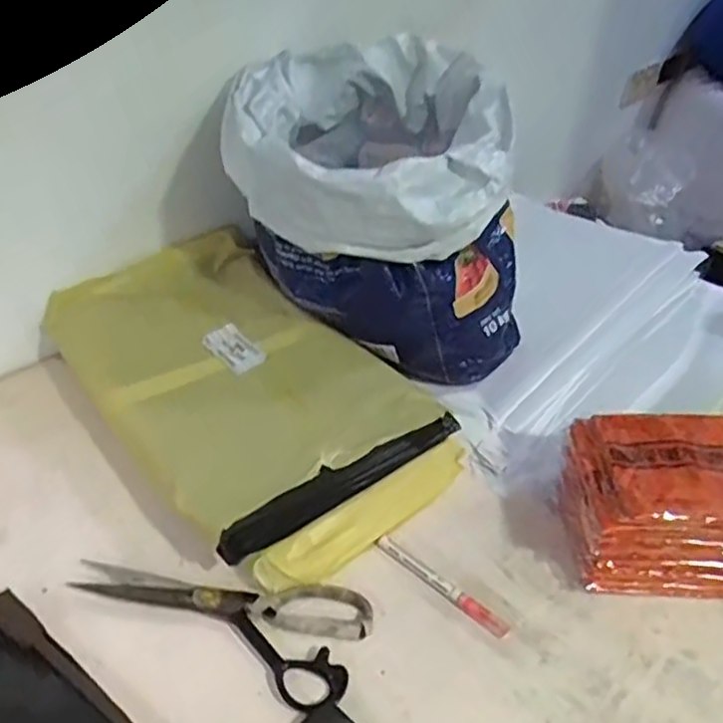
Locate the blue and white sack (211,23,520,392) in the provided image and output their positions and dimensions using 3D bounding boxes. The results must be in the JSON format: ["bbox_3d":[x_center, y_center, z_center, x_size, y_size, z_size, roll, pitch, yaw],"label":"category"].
[{"bbox_3d":[0.014,-0.180,0.762,0.305,0.255,0.312,-3,41,-7],"label":"blue and white sack"}]

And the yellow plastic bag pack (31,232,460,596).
[{"bbox_3d":[-0.129,0.026,0.707,0.264,0.082,0.436,-30,51,-32],"label":"yellow plastic bag pack"}]

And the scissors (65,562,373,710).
[{"bbox_3d":[-0.113,0.198,0.561,0.235,0.011,0.096,17,43,15],"label":"scissors"}]

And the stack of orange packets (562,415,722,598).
[{"bbox_3d":[0.258,0.126,0.599,0.144,0.108,0.119,4,41,2],"label":"stack of orange packets"}]

